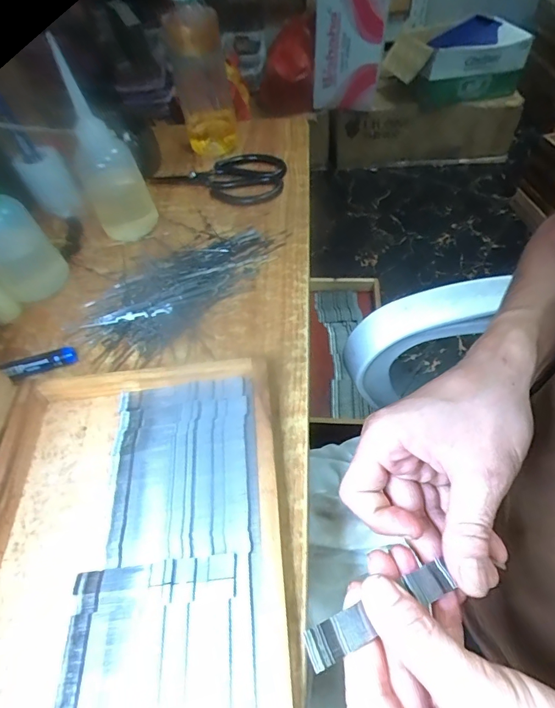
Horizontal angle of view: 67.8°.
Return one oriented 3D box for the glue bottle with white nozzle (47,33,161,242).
[{"bbox_3d":[-0.176,-0.201,0.417,0.060,0.170,0.048,-22,54,-11],"label":"glue bottle with white nozzle"}]

